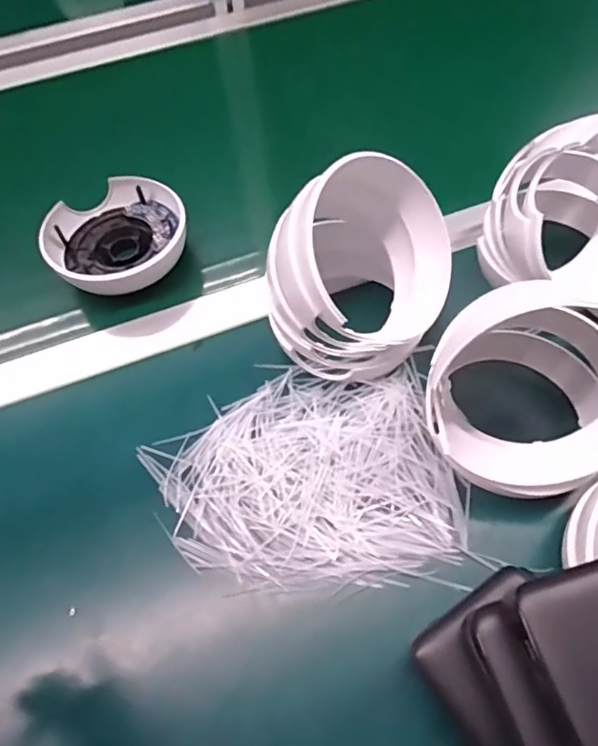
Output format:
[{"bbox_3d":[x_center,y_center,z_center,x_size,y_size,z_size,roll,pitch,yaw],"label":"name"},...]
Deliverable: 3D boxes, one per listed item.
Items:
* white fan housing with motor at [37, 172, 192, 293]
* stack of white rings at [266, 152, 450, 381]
[{"bbox_3d":[-0.154,-0.115,0.443,0.120,0.036,0.115,-40,65,-19],"label":"white fan housing with motor"},{"bbox_3d":[0.042,-0.072,0.355,0.113,0.120,0.123,25,63,17],"label":"stack of white rings"}]

